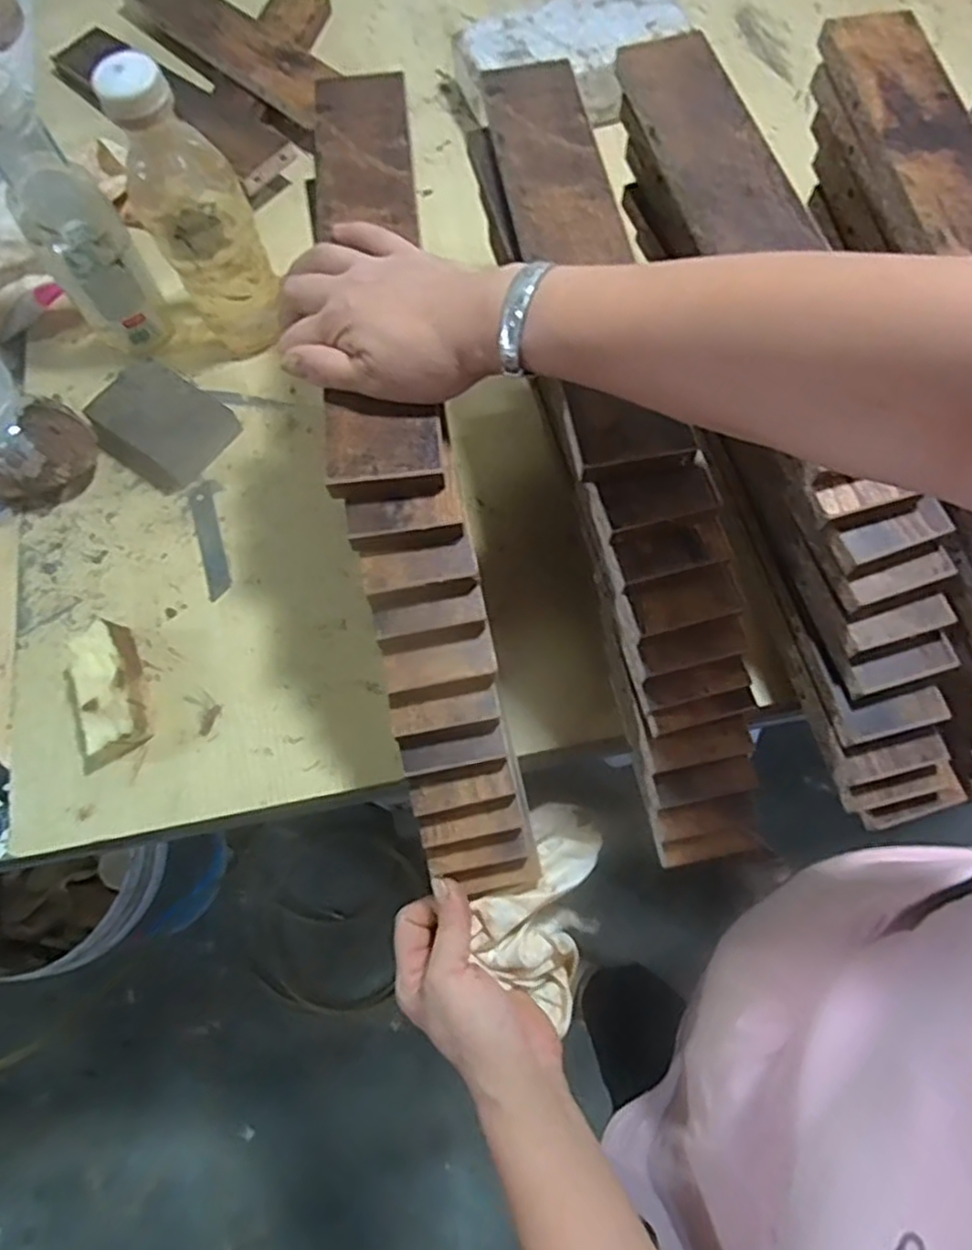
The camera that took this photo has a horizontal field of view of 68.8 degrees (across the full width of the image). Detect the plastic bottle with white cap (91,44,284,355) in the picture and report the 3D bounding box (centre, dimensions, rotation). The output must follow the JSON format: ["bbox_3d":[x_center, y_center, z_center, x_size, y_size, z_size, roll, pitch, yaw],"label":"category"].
[{"bbox_3d":[-0.202,-0.282,0.511,0.064,0.211,0.065,8,71,5],"label":"plastic bottle with white cap"}]

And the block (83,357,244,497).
[{"bbox_3d":[-0.261,-0.160,0.561,0.108,0.031,0.079,35,75,13],"label":"block"}]

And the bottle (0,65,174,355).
[{"bbox_3d":[-0.298,-0.284,0.518,0.062,0.203,0.049,-35,73,-10],"label":"bottle"}]

